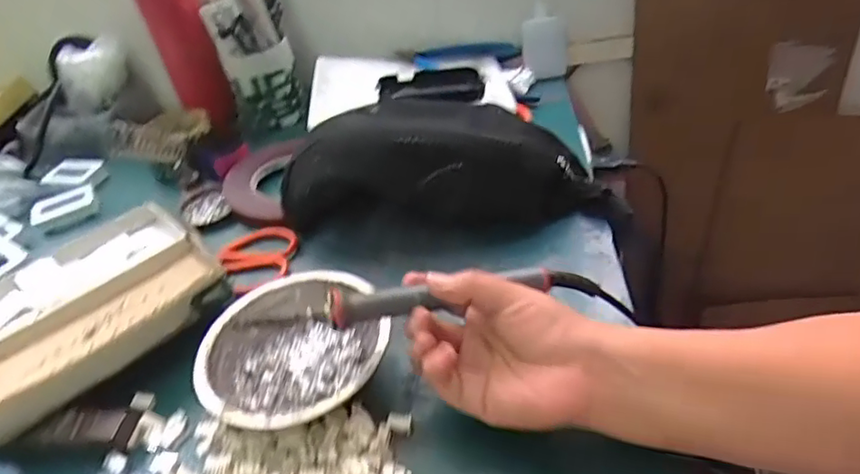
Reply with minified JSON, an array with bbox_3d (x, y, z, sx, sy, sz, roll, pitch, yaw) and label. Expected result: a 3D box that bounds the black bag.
[{"bbox_3d":[0.002,-0.070,0.537,0.264,0.084,0.114,-4,40,8],"label":"black bag"}]

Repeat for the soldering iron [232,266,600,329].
[{"bbox_3d":[-0.004,0.038,0.365,0.223,0.020,0.016,-7,39,-6],"label":"soldering iron"}]

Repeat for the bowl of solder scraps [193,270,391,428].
[{"bbox_3d":[-0.092,0.078,0.403,0.122,0.035,0.123,-4,39,3],"label":"bowl of solder scraps"}]

